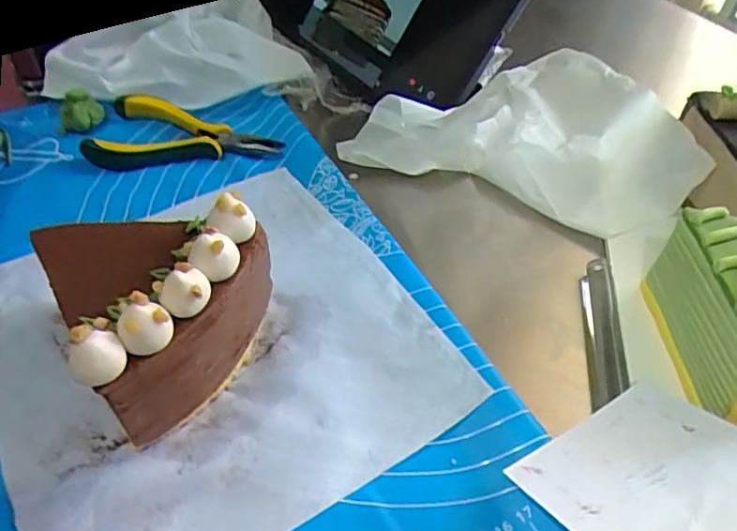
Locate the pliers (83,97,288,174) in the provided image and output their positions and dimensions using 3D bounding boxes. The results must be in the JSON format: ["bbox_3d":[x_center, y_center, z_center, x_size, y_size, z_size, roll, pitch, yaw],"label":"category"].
[{"bbox_3d":[-0.120,-0.088,0.381,0.119,0.026,0.059,-3,48,-4],"label":"pliers"}]

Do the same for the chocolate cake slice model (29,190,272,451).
[{"bbox_3d":[-0.086,0.012,0.249,0.085,0.070,0.094,-25,53,-22],"label":"chocolate cake slice model"}]

